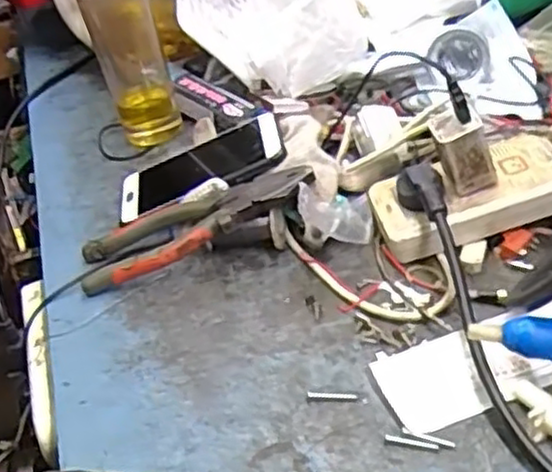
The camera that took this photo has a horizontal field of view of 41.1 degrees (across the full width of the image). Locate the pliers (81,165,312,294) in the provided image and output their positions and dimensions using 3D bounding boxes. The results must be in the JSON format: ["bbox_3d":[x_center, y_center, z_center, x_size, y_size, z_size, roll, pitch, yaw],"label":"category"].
[{"bbox_3d":[-0.064,-0.010,0.585,0.192,0.018,0.061,-23,38,6],"label":"pliers"}]

